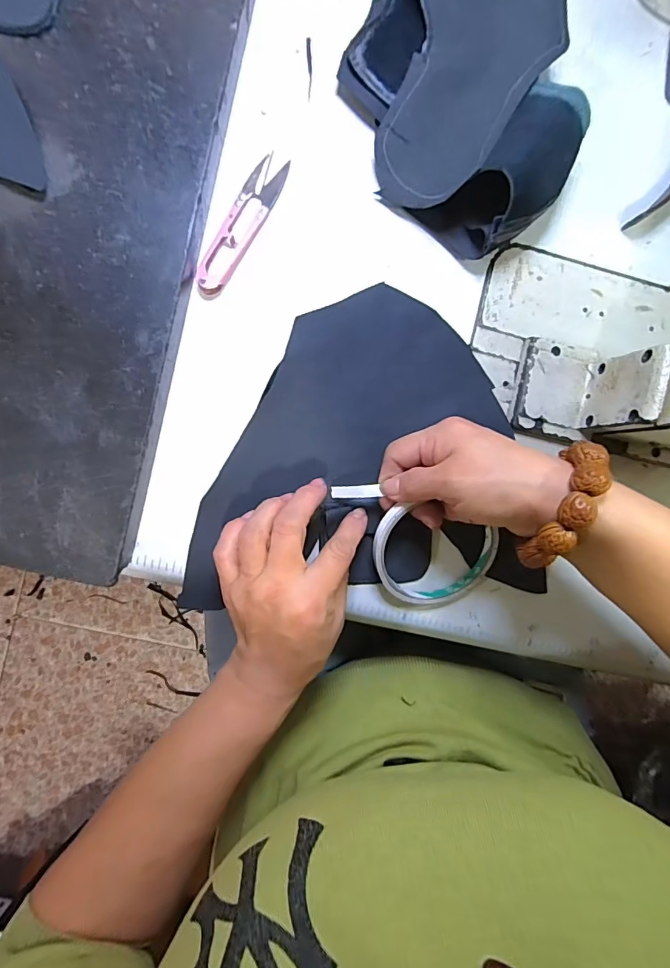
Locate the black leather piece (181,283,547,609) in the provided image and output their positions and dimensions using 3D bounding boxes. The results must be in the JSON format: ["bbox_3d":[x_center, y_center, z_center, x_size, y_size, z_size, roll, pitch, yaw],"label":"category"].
[{"bbox_3d":[0.019,-0.024,0.313,0.235,0.015,0.207,-2,94,-7],"label":"black leather piece"}]

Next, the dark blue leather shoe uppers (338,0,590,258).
[{"bbox_3d":[0.080,-0.267,0.283,0.140,0.054,0.230,-8,94,-5],"label":"dark blue leather shoe uppers"}]

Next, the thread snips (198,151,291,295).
[{"bbox_3d":[-0.060,-0.171,0.298,0.021,0.005,0.101,29,89,-5],"label":"thread snips"}]

